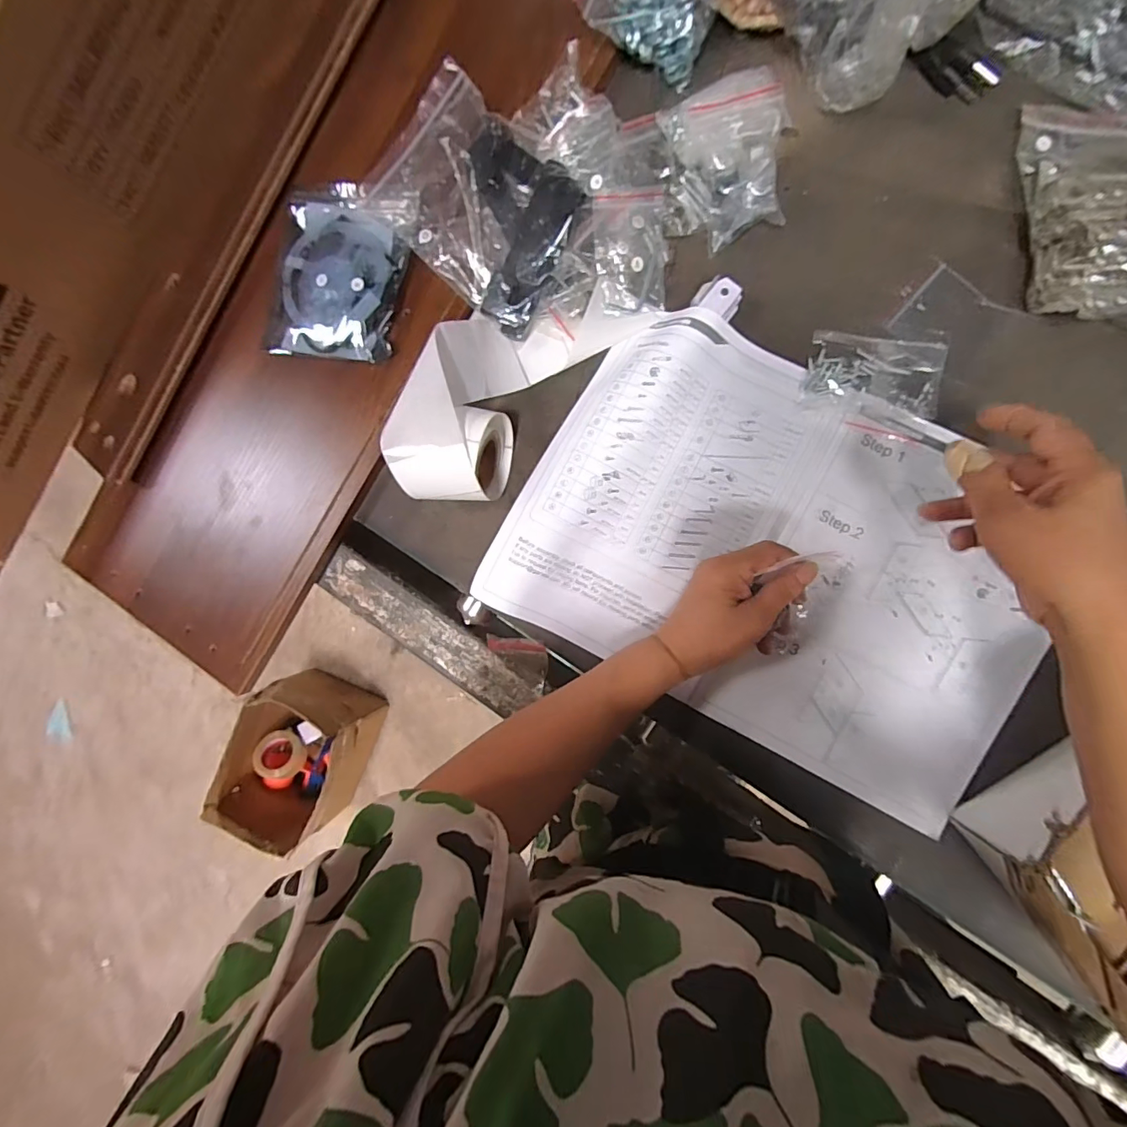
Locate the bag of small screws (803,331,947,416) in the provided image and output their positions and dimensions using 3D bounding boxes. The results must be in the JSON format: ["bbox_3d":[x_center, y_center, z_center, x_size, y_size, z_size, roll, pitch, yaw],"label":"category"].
[{"bbox_3d":[0.237,-0.149,0.375,0.092,0.016,0.057,12,92,7],"label":"bag of small screws"}]

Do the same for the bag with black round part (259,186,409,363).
[{"bbox_3d":[-0.192,-0.250,0.422,0.118,0.014,0.145,10,92,7],"label":"bag with black round part"}]

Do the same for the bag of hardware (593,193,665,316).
[{"bbox_3d":[0.052,-0.246,0.390,0.061,0.017,0.083,-4,103,-12],"label":"bag of hardware"}]

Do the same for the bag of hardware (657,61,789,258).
[{"bbox_3d":[0.132,-0.316,0.378,0.080,0.033,0.117,-16,89,7],"label":"bag of hardware"}]

